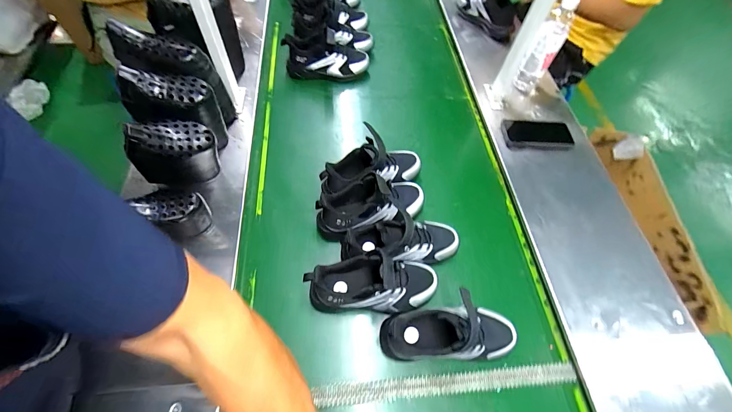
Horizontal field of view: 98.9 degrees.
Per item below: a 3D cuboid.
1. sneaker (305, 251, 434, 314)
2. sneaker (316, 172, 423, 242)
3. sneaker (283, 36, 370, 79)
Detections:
[{"bbox_3d":[0.013,0.128,0.524,0.212,0.108,0.079,-1,61,-5],"label":"sneaker"},{"bbox_3d":[0.009,-0.010,0.598,0.215,0.100,0.077,-19,64,-14],"label":"sneaker"},{"bbox_3d":[-0.105,-0.405,0.856,0.222,0.106,0.093,2,62,-2],"label":"sneaker"}]

